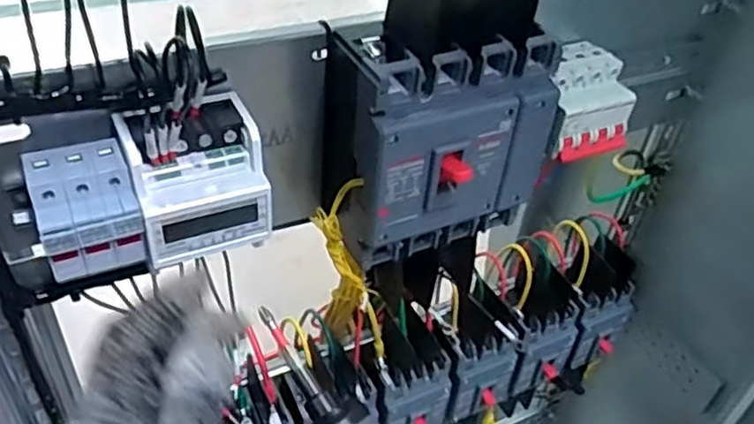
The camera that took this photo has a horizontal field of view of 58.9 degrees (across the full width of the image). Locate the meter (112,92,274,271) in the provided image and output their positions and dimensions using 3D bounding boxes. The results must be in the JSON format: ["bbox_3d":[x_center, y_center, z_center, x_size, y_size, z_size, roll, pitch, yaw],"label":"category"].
[{"bbox_3d":[-0.111,-0.022,0.410,0.077,0.068,0.065,-15,44,-23],"label":"meter"}]

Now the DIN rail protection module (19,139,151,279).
[{"bbox_3d":[-0.169,0.001,0.385,0.058,0.060,0.051,-16,44,-24],"label":"DIN rail protection module"}]

